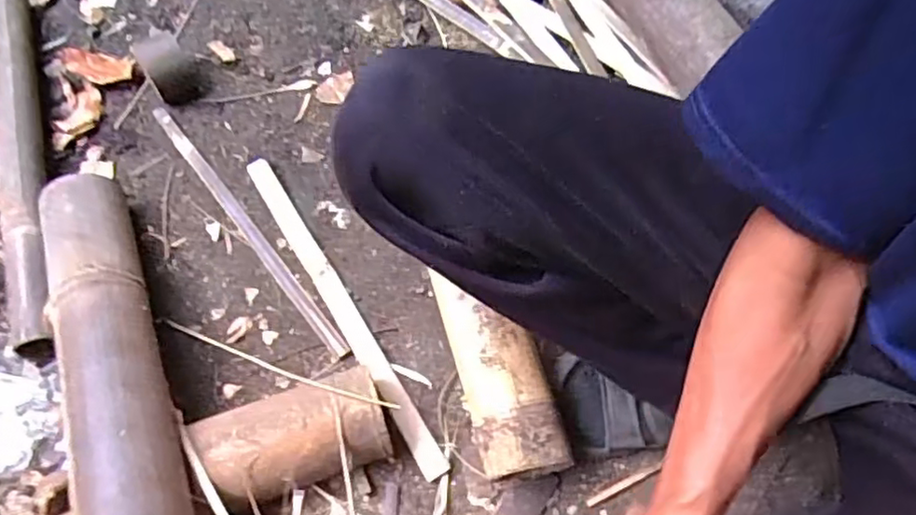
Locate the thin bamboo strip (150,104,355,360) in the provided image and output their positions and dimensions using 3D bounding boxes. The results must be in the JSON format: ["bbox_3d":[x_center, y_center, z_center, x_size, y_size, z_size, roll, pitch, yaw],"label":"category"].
[{"bbox_3d":[-0.233,-0.038,0.705,0.019,0.009,0.376,-35,69,-18],"label":"thin bamboo strip"}]

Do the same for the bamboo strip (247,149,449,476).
[{"bbox_3d":[-0.119,0.047,0.657,0.023,0.014,0.383,-29,67,-15],"label":"bamboo strip"}]

